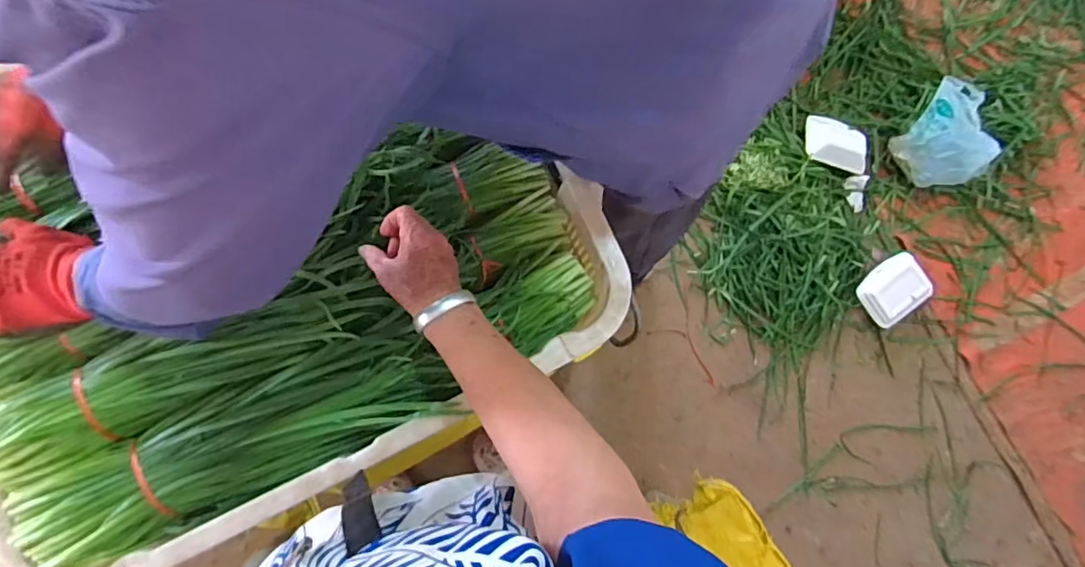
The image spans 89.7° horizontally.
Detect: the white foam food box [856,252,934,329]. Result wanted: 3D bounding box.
[{"bbox_3d":[0.835,0.014,1.286,0.169,0.069,0.130,-36,85,-8],"label":"white foam food box"}]

